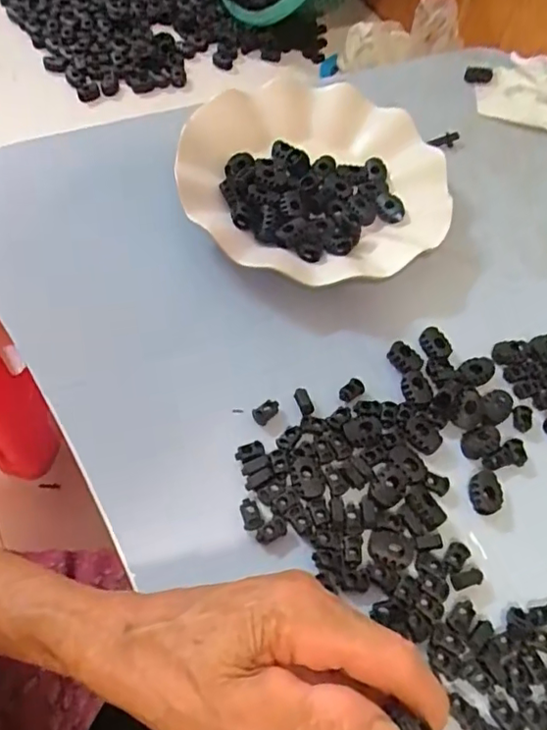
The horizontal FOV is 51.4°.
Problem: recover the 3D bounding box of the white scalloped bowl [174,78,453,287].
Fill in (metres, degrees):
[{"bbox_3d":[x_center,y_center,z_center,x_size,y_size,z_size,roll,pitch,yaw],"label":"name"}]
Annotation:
[{"bbox_3d":[0.029,-0.123,0.383,0.176,0.031,0.165,2,58,-3],"label":"white scalloped bowl"}]

